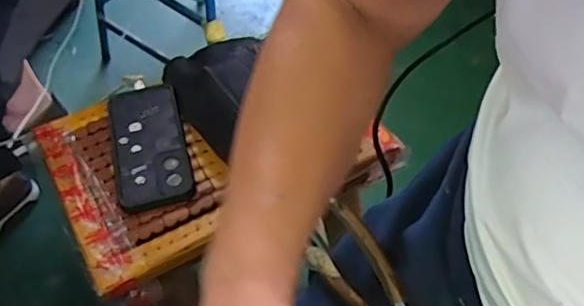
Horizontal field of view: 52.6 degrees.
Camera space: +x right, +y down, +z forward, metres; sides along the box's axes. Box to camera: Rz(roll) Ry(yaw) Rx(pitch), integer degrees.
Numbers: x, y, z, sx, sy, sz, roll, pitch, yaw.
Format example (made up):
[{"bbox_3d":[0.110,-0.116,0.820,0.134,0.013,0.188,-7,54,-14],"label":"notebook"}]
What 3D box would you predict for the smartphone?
[{"bbox_3d":[-0.161,-0.010,0.657,0.079,0.017,0.169,-12,52,-9],"label":"smartphone"}]

